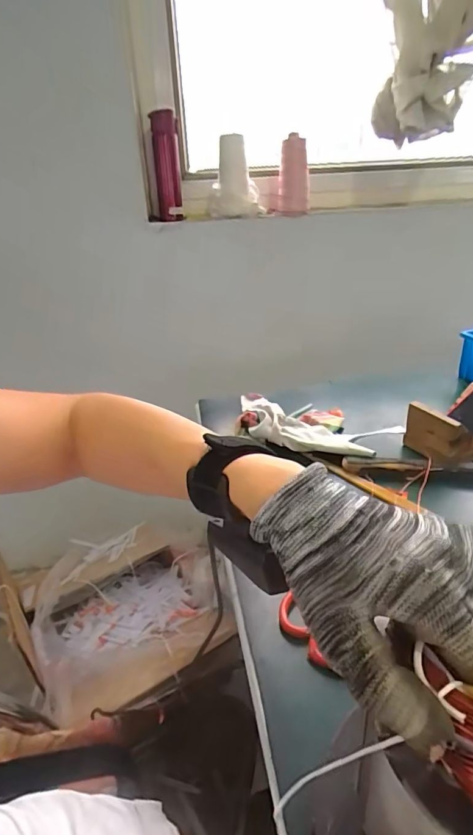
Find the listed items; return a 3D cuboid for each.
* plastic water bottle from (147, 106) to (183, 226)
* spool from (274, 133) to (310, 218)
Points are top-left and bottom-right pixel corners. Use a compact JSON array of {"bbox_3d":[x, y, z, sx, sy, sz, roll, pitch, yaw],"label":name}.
[{"bbox_3d":[-0.156,-0.560,1.021,0.059,0.207,0.062,-7,28,-6],"label":"plastic water bottle"},{"bbox_3d":[0.130,-0.551,1.046,0.079,0.155,0.063,0,28,7],"label":"spool"}]

